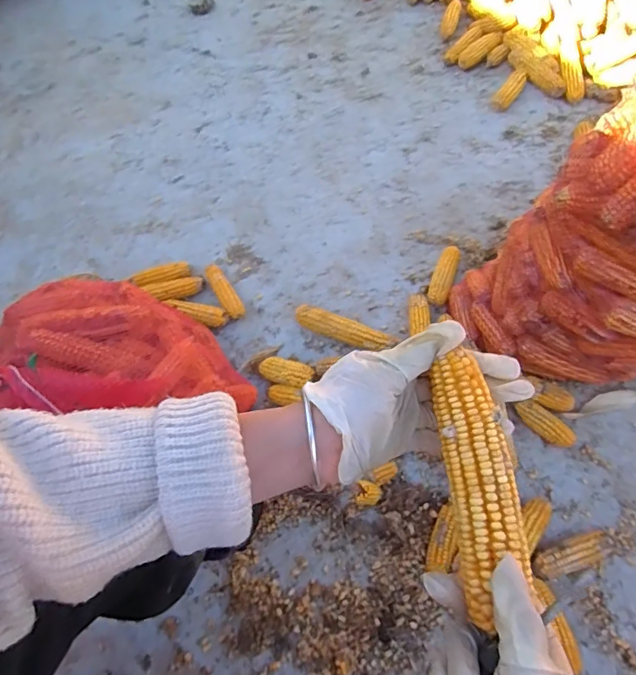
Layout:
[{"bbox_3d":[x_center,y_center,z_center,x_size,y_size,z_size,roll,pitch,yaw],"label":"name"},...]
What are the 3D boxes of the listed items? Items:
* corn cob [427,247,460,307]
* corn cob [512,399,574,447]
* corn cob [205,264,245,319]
[{"bbox_3d":[0.252,-0.123,0.995,0.041,0.048,0.127,19,65,10],"label":"corn cob"},{"bbox_3d":[0.397,0.149,0.864,0.036,0.033,0.105,-36,49,-16],"label":"corn cob"},{"bbox_3d":[-0.185,-0.090,0.979,0.040,0.032,0.133,-26,65,-14],"label":"corn cob"}]

